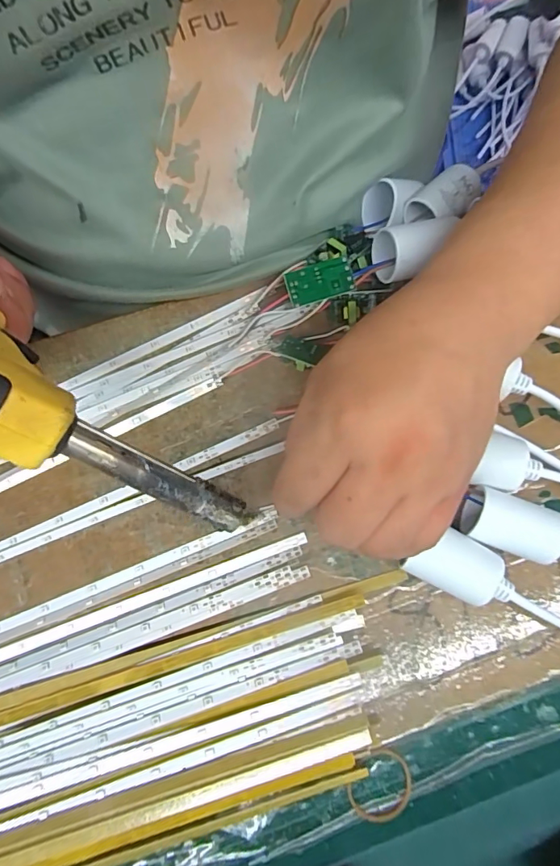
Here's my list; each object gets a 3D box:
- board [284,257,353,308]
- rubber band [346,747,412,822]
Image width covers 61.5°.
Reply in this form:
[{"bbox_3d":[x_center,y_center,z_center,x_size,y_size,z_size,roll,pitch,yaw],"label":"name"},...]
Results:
[{"bbox_3d":[0.021,-0.083,0.257,0.035,0.004,0.020,-14,88,4],"label":"board"},{"bbox_3d":[0.049,0.169,0.228,0.031,0.004,0.035,10,87,-4],"label":"rubber band"}]

